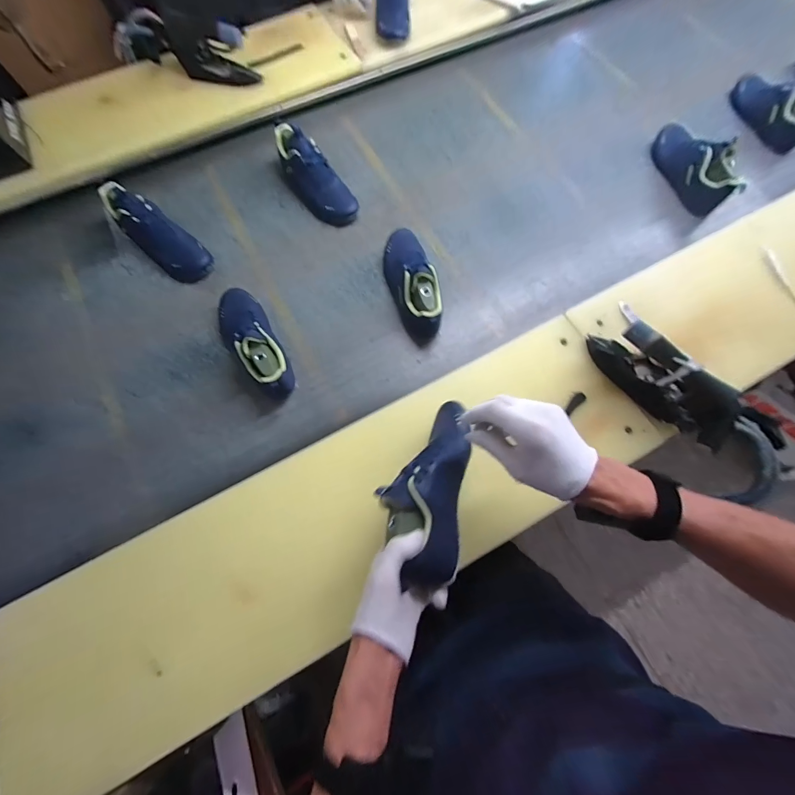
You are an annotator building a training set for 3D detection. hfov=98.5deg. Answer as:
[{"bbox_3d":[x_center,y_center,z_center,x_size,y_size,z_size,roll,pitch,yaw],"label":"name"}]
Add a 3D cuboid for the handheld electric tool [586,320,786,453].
[{"bbox_3d":[0.423,-0.010,0.514,0.266,0.092,0.074,40,80,11],"label":"handheld electric tool"}]

